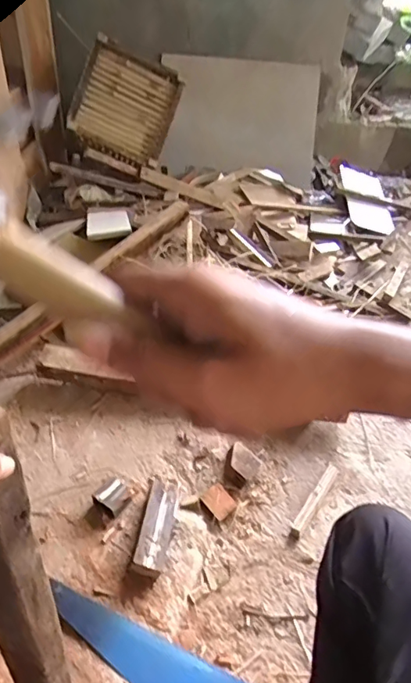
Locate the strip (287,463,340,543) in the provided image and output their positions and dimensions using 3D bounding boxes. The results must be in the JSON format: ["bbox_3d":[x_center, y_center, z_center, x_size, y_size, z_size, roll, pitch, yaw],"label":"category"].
[{"bbox_3d":[0.206,0.298,0.947,0.025,0.015,0.193,29,47,22],"label":"strip"}]

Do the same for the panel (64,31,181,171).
[{"bbox_3d":[-0.264,-0.786,1.667,0.306,0.325,0.042,20,5,-18],"label":"panel"}]

